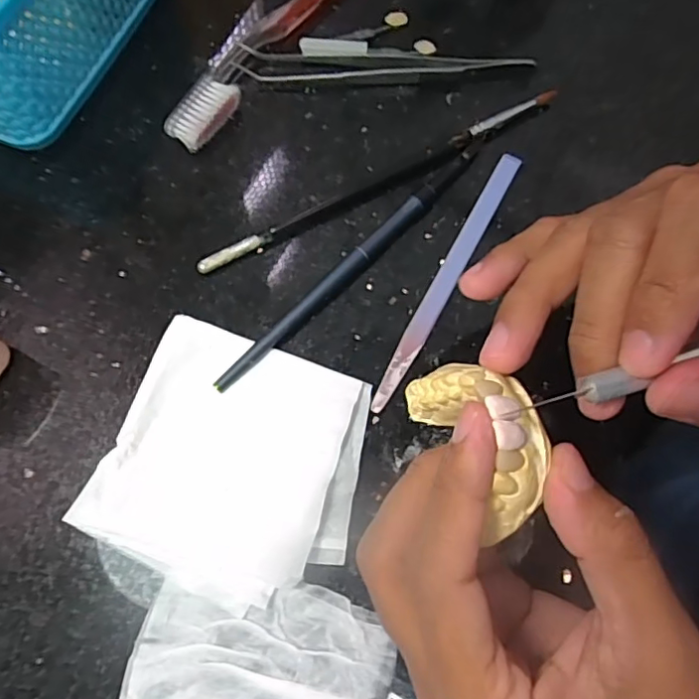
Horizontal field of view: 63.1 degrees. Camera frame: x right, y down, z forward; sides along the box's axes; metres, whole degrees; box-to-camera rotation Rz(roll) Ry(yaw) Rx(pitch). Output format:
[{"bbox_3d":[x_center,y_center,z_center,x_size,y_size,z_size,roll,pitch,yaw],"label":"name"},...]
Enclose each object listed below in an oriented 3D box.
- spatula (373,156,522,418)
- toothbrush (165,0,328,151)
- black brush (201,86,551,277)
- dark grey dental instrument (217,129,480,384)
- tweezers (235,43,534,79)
[{"bbox_3d":[0.044,-0.033,0.251,0.010,0.004,0.137,28,74,7],"label":"spatula"},{"bbox_3d":[-0.028,-0.169,0.286,0.019,0.015,0.182,33,75,9],"label":"toothbrush"},{"bbox_3d":[0.017,-0.079,0.263,0.188,0.006,0.007,-29,75,-10],"label":"black brush"},{"bbox_3d":[0.005,-0.041,0.250,0.009,0.008,0.163,44,76,11],"label":"dark grey dental instrument"},{"bbox_3d":[0.017,-0.141,0.280,0.141,0.009,0.017,-1,72,-2],"label":"tweezers"}]

